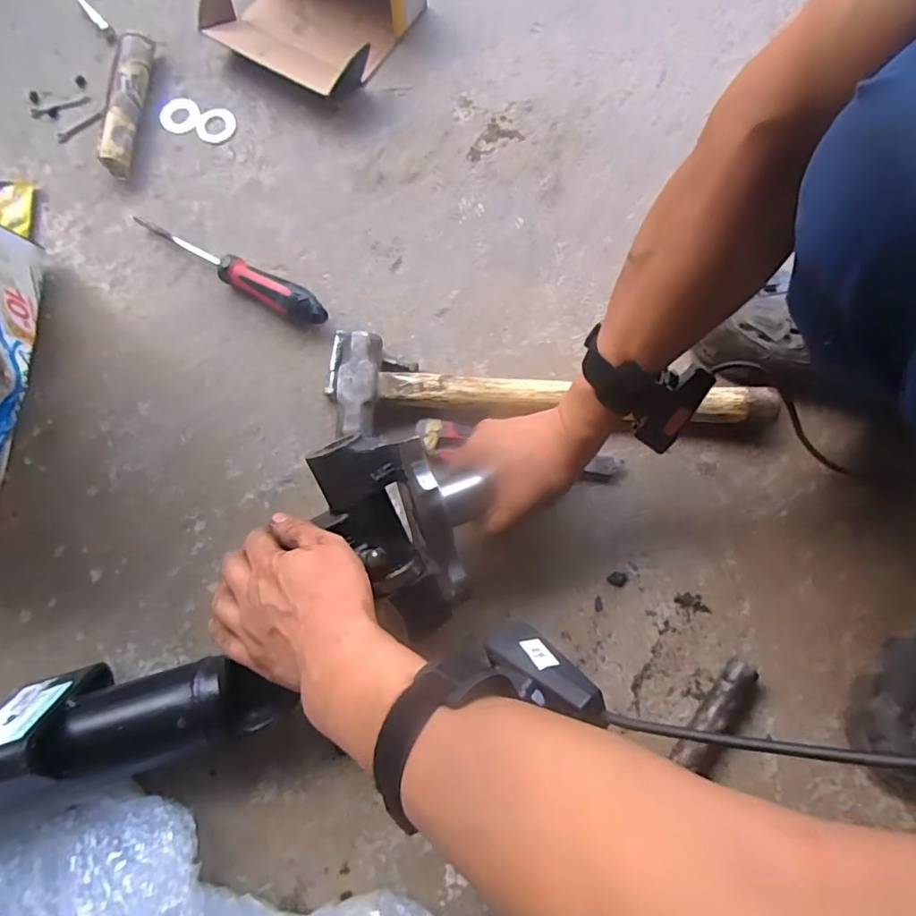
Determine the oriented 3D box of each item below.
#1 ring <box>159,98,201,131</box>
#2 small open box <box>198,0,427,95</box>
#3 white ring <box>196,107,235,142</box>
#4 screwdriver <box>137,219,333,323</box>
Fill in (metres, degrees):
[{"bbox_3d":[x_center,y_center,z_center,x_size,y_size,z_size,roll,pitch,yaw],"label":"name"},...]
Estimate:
[{"bbox_3d":[-0.300,-0.370,0.603,0.040,0.005,0.038,0,79,0],"label":"ring"},{"bbox_3d":[-0.161,-0.500,0.605,0.191,0.077,0.179,30,80,6],"label":"small open box"},{"bbox_3d":[-0.264,-0.364,0.609,0.045,0.004,0.039,1,79,0],"label":"white ring"},{"bbox_3d":[-0.228,-0.190,0.559,0.226,0.030,0.030,30,80,6],"label":"screwdriver"}]

